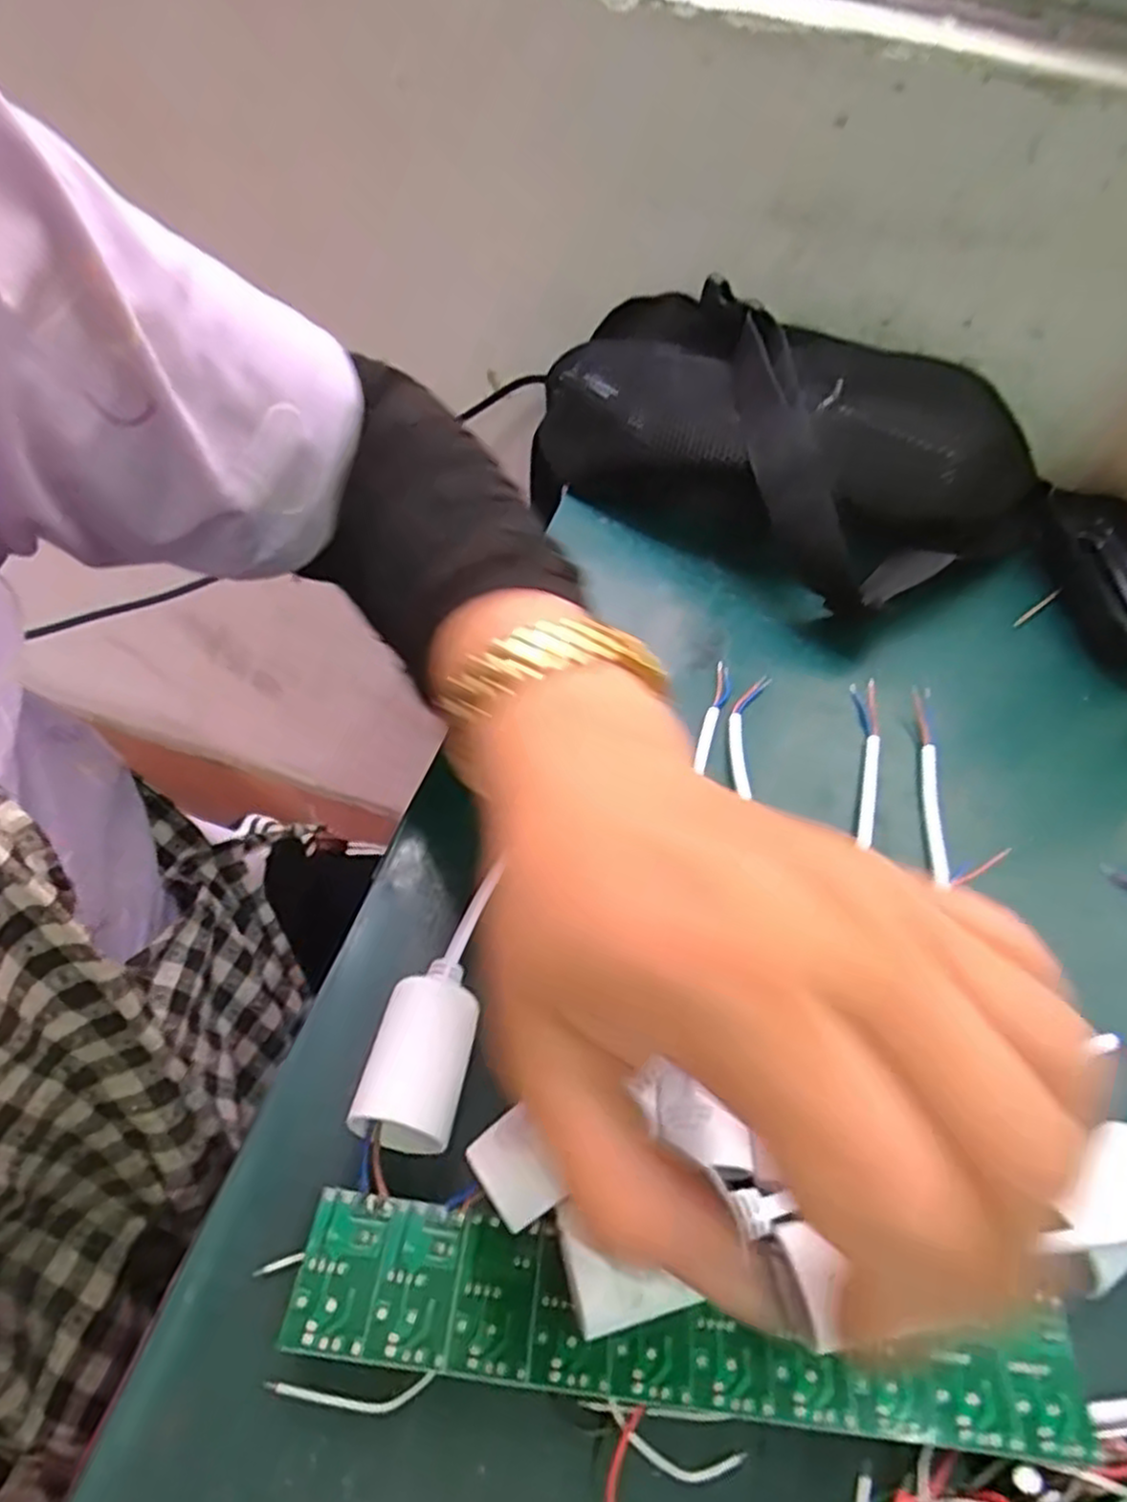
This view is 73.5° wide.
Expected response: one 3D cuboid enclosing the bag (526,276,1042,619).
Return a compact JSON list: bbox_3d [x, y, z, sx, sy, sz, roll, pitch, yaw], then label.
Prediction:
[{"bbox_3d":[0.110,-0.170,0.401,0.266,0.077,0.143,25,57,12],"label":"bag"}]

